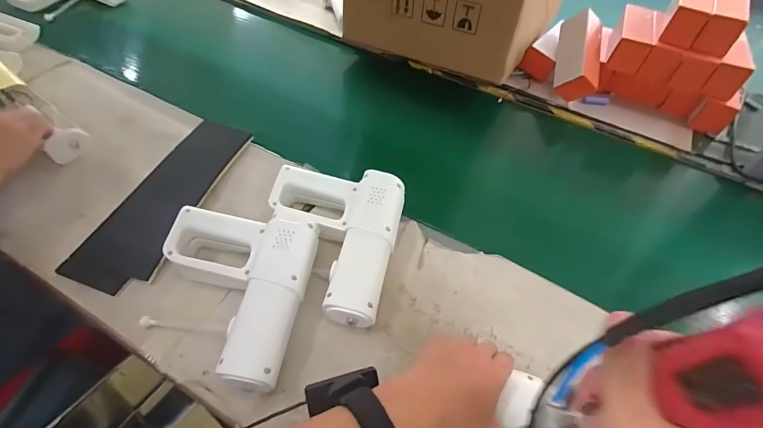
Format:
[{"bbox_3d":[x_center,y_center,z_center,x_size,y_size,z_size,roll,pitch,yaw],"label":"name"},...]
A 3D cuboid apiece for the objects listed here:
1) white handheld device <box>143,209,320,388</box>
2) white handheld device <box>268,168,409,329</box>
[{"bbox_3d":[-0.187,0.088,0.482,0.186,0.070,0.208,10,52,5],"label":"white handheld device"},{"bbox_3d":[-0.075,0.031,0.529,0.184,0.072,0.208,13,52,7],"label":"white handheld device"}]

